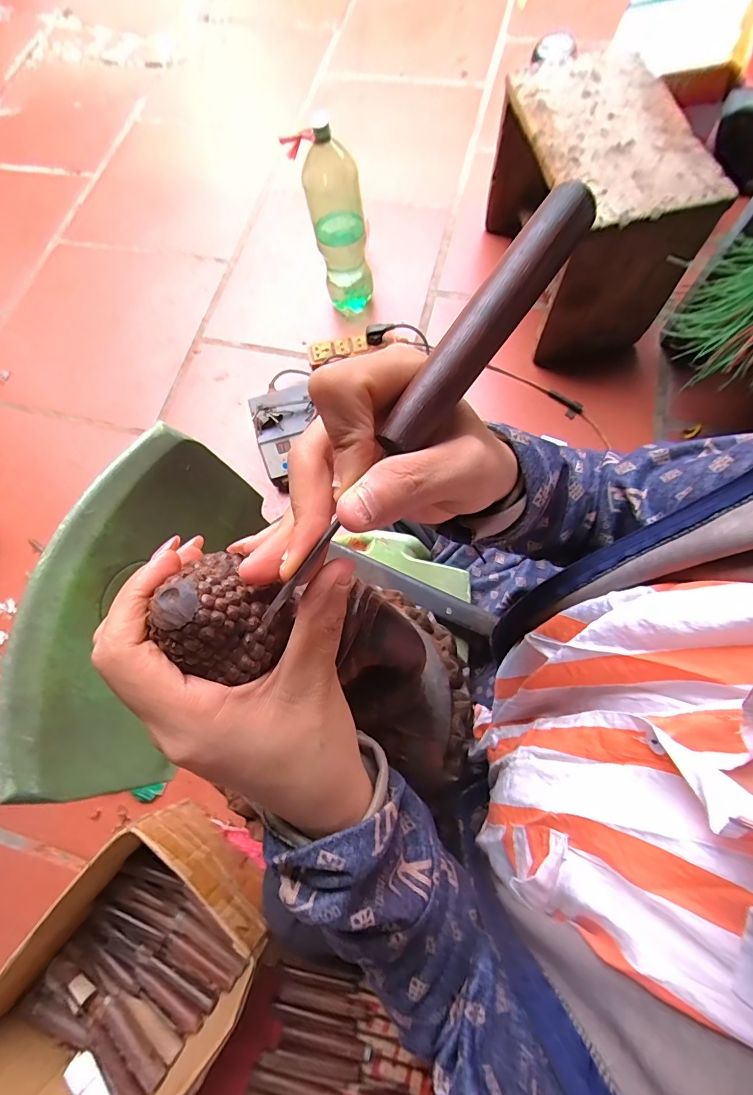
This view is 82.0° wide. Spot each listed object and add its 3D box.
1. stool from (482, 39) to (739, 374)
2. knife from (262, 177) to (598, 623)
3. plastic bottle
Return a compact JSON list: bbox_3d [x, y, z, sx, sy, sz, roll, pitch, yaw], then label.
[{"bbox_3d":[0.386,-0.604,0.826,0.262,0.327,0.383,-8,72,-1],"label":"stool"},{"bbox_3d":[0.019,-0.052,0.153,0.017,0.013,0.184,36,88,12],"label":"knife"},{"bbox_3d":[-0.075,-0.626,0.853,0.111,0.304,0.085,37,77,12],"label":"plastic bottle"}]

